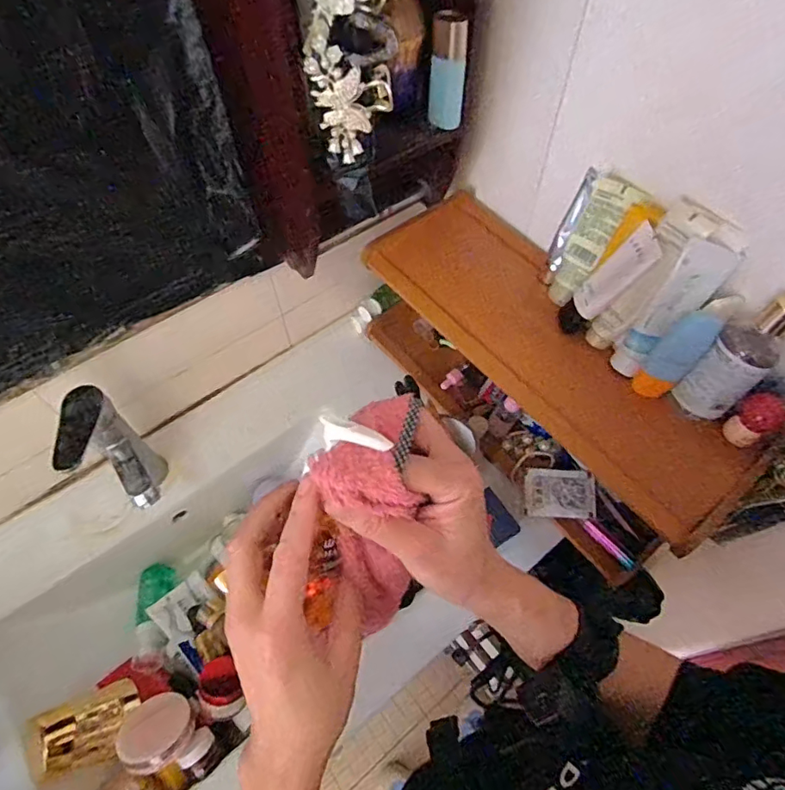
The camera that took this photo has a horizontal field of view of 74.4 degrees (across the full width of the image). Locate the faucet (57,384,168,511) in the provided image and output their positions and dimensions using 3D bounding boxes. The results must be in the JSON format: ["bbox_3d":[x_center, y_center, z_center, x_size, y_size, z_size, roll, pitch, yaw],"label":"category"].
[{"bbox_3d":[-0.310,0.082,0.592,0.058,0.188,0.129,-26,61,-16],"label":"faucet"}]

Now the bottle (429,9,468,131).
[{"bbox_3d":[0.057,-0.333,0.532,0.035,0.103,0.027,0,57,-1],"label":"bottle"}]

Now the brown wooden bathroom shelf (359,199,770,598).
[{"bbox_3d":[0.176,-0.019,0.656,0.191,0.176,0.489,-32,63,-19],"label":"brown wooden bathroom shelf"}]

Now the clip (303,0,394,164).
[{"bbox_3d":[-0.033,-0.256,0.401,0.064,0.138,0.029,-3,57,-3],"label":"clip"}]

